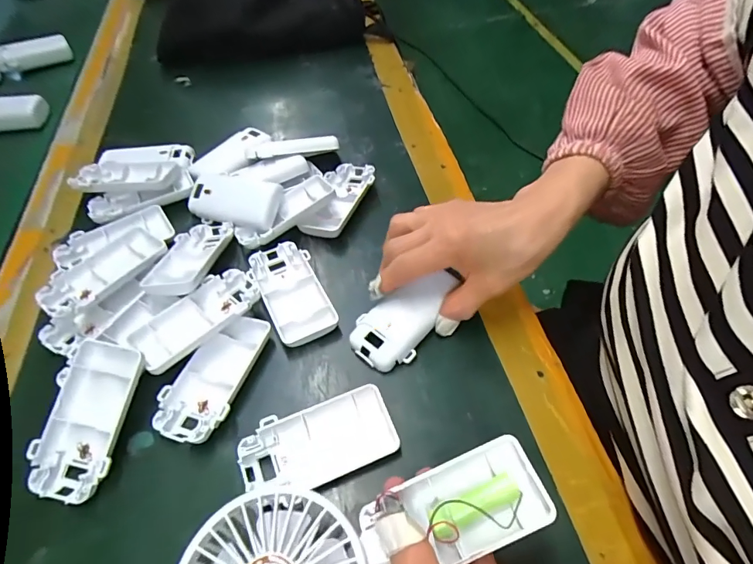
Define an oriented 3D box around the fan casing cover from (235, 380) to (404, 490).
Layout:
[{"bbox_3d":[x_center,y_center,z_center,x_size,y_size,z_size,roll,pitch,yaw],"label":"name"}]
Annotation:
[{"bbox_3d":[-0.036,0.100,0.274,0.095,0.020,0.041,-18,54,-9],"label":"fan casing cover"}]

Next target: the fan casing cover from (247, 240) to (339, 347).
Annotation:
[{"bbox_3d":[-0.068,0.007,0.350,0.048,0.015,0.095,-28,56,-15],"label":"fan casing cover"}]

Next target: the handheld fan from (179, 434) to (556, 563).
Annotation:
[{"bbox_3d":[-0.002,0.128,0.209,0.175,0.027,0.079,-14,54,-16],"label":"handheld fan"}]

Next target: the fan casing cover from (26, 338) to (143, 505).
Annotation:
[{"bbox_3d":[-0.183,0.087,0.278,0.050,0.013,0.094,9,73,9],"label":"fan casing cover"}]

